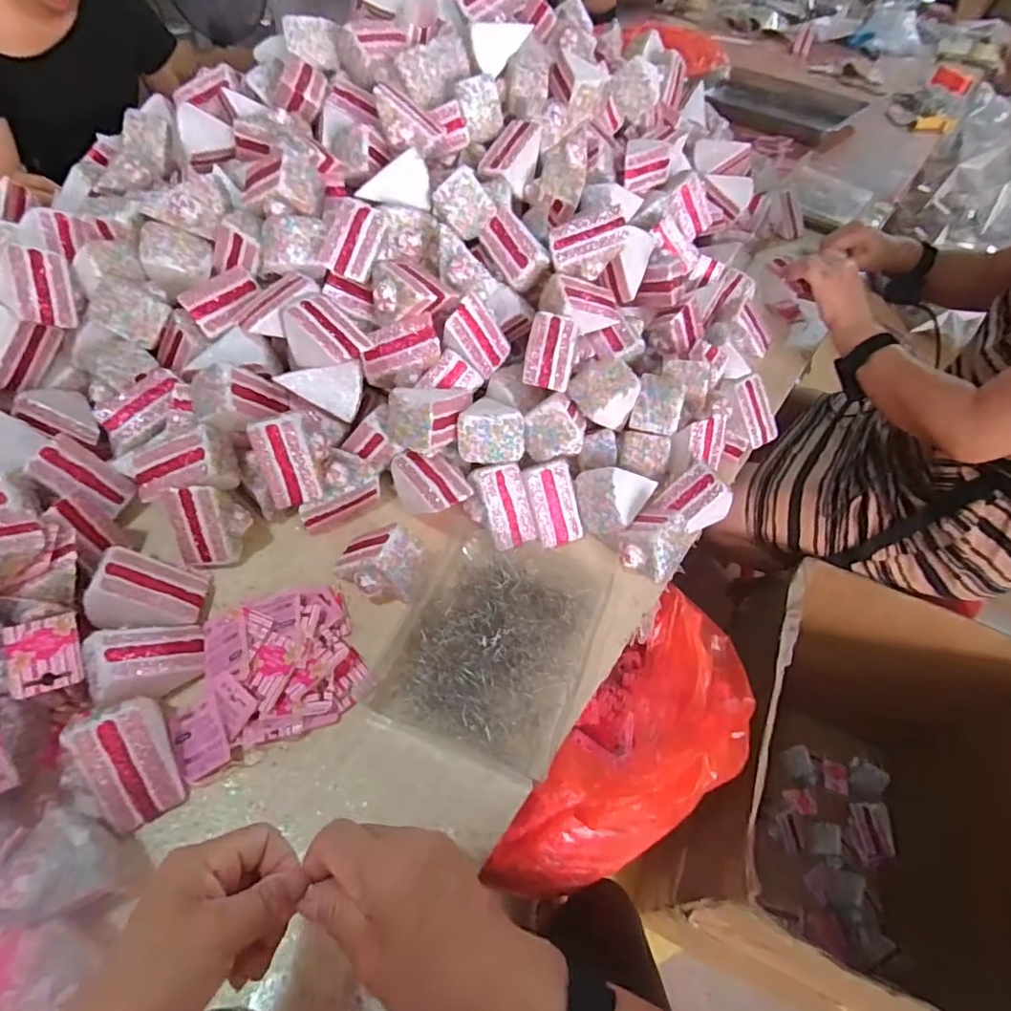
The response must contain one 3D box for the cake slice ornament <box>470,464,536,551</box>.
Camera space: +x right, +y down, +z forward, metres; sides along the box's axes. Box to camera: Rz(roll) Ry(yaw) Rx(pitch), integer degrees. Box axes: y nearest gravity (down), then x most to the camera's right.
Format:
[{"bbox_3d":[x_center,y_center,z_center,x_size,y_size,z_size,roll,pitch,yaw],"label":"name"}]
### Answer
[{"bbox_3d":[-0.005,-0.001,0.611,0.050,0.046,0.089,-19,98,-15],"label":"cake slice ornament"}]

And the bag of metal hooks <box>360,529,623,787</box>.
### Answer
[{"bbox_3d":[-0.006,0.119,0.542,0.176,0.020,0.227,18,53,9],"label":"bag of metal hooks"}]

